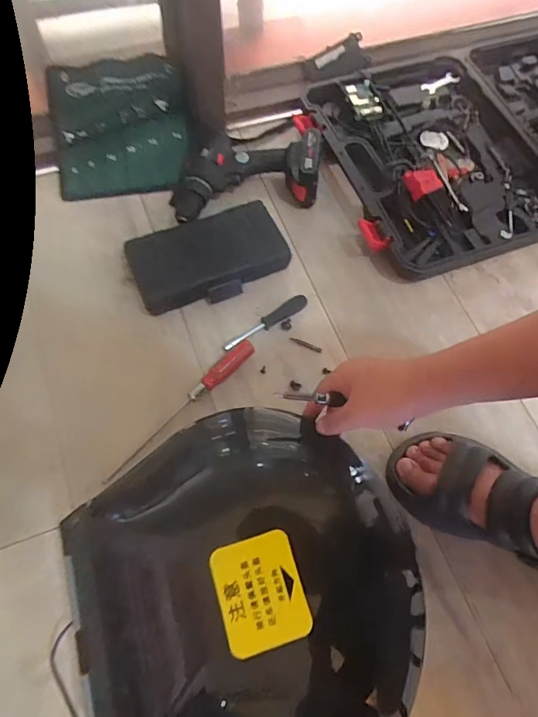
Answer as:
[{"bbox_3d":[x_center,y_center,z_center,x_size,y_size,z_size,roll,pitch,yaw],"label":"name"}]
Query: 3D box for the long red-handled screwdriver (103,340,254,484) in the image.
[{"bbox_3d":[-0.117,0.059,0.579,0.249,0.032,0.030,-40,75,-17],"label":"long red-handled screwdriver"}]

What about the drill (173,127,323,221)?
[{"bbox_3d":[-0.036,-0.297,0.711,0.242,0.071,0.133,-13,68,-8],"label":"drill"}]

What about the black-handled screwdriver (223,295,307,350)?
[{"bbox_3d":[-0.005,-0.054,0.638,0.139,0.015,0.024,-30,72,-15],"label":"black-handled screwdriver"}]

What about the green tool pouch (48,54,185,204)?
[{"bbox_3d":[-0.234,-0.368,0.696,0.207,0.100,0.166,-6,68,-5],"label":"green tool pouch"}]

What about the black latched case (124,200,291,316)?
[{"bbox_3d":[-0.087,-0.150,0.649,0.223,0.062,0.123,-21,70,-11],"label":"black latched case"}]

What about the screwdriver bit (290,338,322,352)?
[{"bbox_3d":[0.053,-0.020,0.635,0.048,0.004,0.009,20,68,5],"label":"screwdriver bit"}]

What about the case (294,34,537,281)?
[{"bbox_3d":[0.424,-0.398,0.785,0.700,0.055,0.423,-20,70,-11],"label":"case"}]

